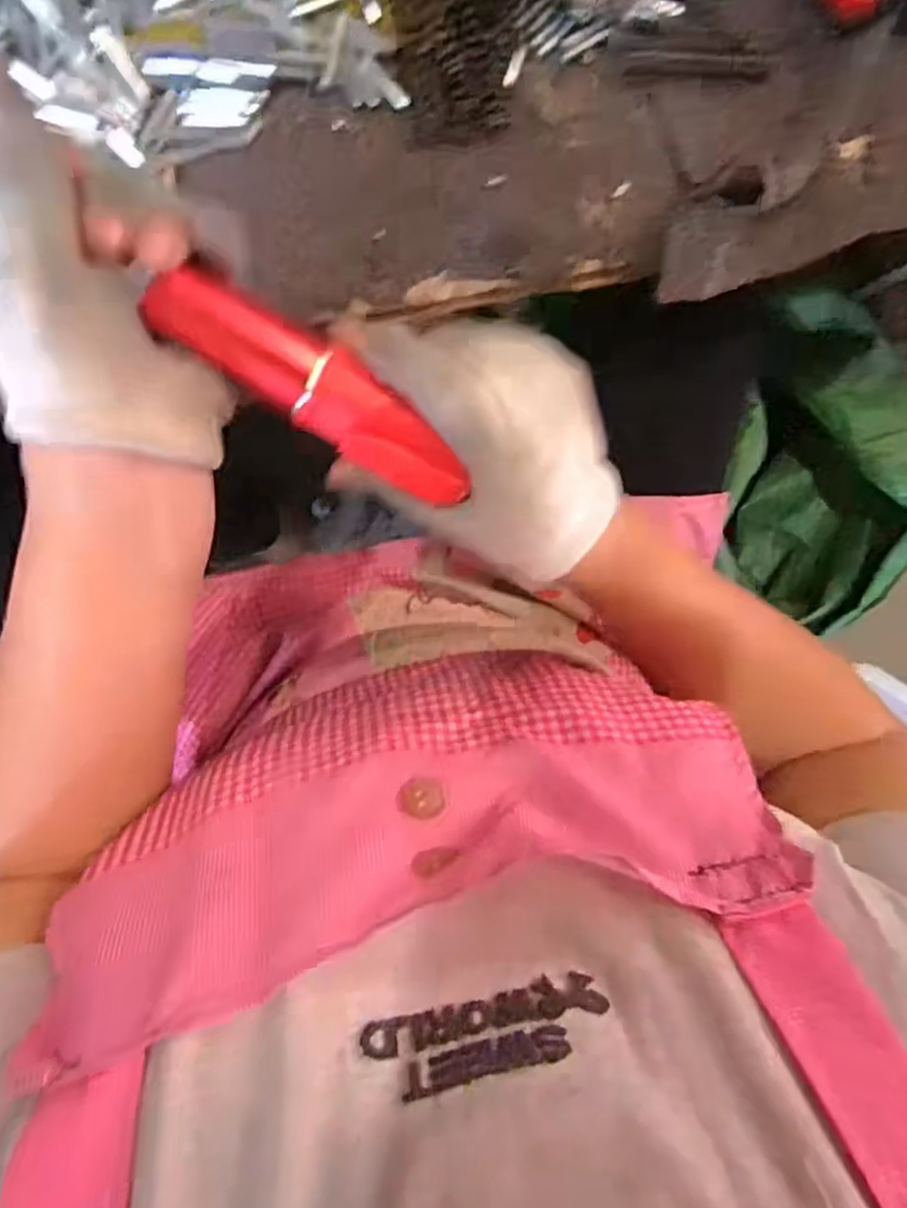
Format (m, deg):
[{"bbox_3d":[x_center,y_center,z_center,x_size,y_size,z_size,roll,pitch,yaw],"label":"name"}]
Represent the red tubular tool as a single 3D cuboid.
[{"bbox_3d":[-0.049,-0.078,0.269,0.121,0.029,0.028,32,90,-16],"label":"red tubular tool"}]

